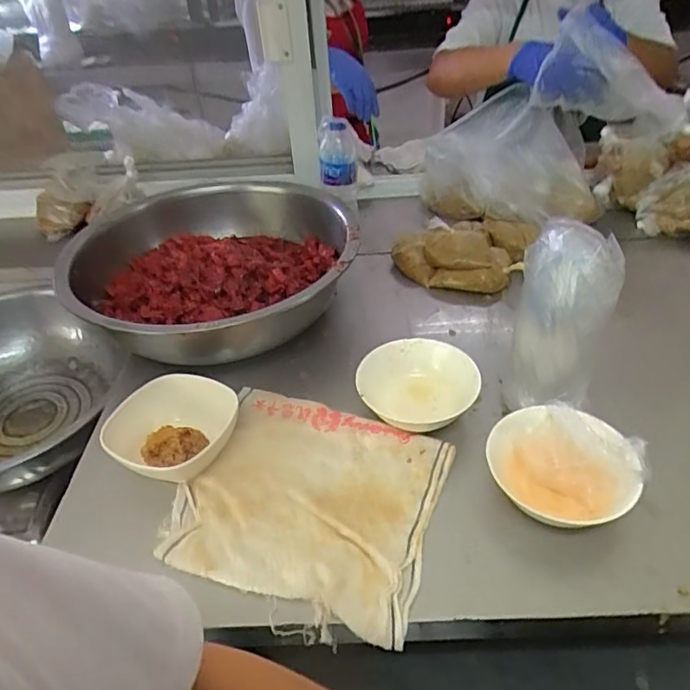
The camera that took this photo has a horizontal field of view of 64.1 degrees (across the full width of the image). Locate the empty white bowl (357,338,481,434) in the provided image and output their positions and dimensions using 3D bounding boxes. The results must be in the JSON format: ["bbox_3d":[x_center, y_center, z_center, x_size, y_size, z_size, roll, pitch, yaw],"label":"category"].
[{"bbox_3d":[0.086,0.049,0.666,0.144,0.053,0.122,7,41,14],"label":"empty white bowl"}]

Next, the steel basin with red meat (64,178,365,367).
[{"bbox_3d":[-0.195,-0.120,0.824,0.401,0.102,0.424,-2,39,2],"label":"steel basin with red meat"}]

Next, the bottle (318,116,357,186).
[{"bbox_3d":[-0.013,-0.309,0.902,0.062,0.104,0.050,-2,39,2],"label":"bottle"}]

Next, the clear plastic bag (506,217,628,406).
[{"bbox_3d":[0.226,-0.018,0.577,0.092,0.210,0.071,10,41,17],"label":"clear plastic bag"}]

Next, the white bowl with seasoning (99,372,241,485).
[{"bbox_3d":[-0.200,0.096,0.626,0.116,0.057,0.128,16,43,23],"label":"white bowl with seasoning"}]

